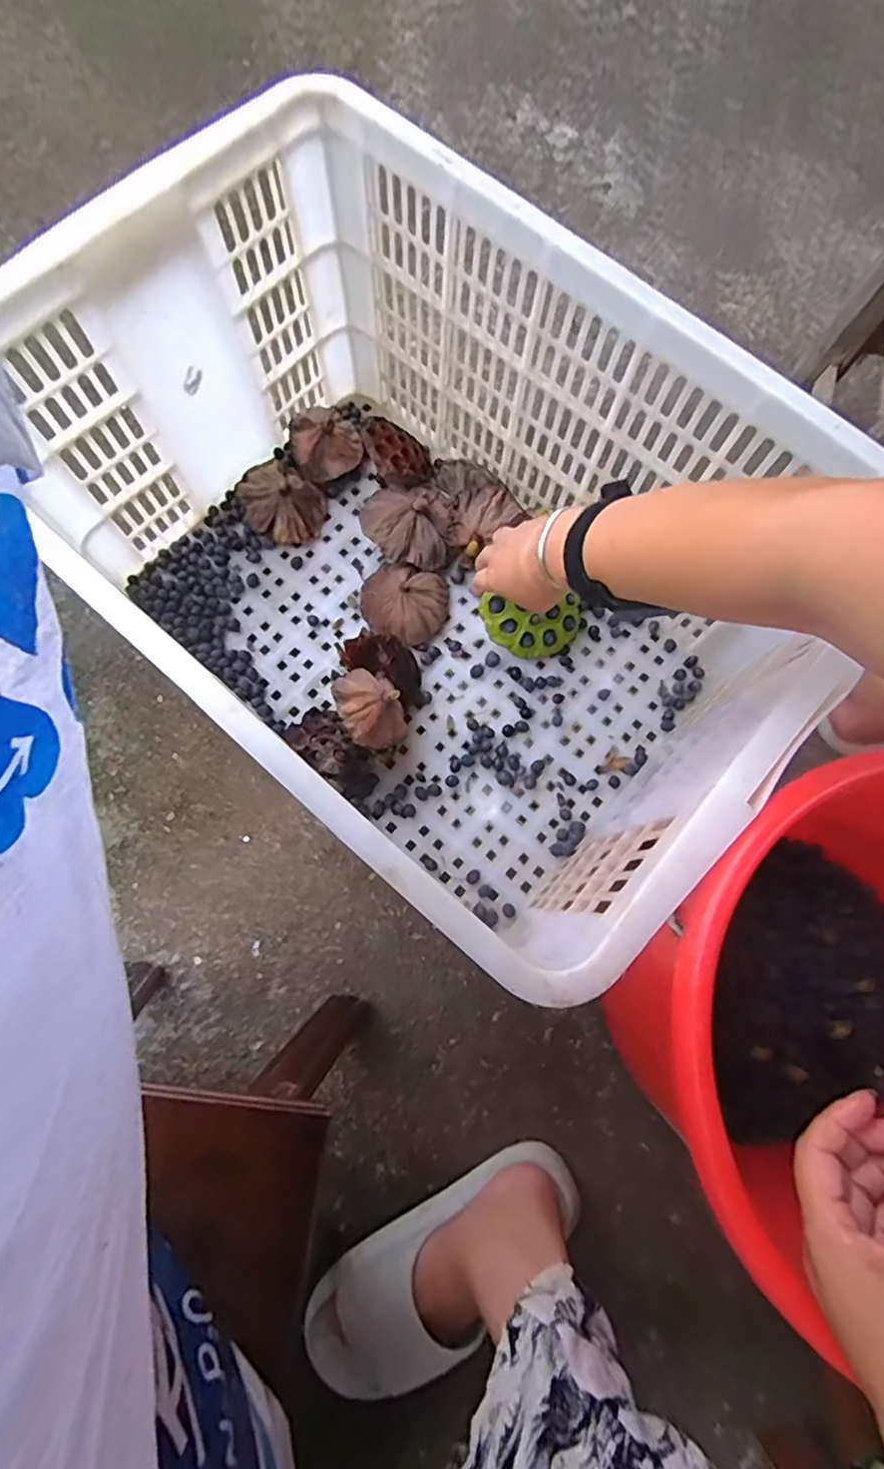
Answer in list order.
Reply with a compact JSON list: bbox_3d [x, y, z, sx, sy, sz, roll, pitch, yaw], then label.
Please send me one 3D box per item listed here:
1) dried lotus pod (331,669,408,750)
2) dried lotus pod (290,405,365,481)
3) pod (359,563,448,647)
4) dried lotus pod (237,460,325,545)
[{"bbox_3d":[-0.067,-0.026,0.568,0.056,0.046,0.079,-26,78,-6],"label":"dried lotus pod"},{"bbox_3d":[-0.134,-0.335,0.688,0.077,0.052,0.089,-27,76,-9],"label":"dried lotus pod"},{"bbox_3d":[-0.042,-0.140,0.652,0.096,0.038,0.092,7,74,0],"label":"pod"},{"bbox_3d":[-0.177,-0.261,0.672,0.085,0.056,0.087,0,74,-2],"label":"dried lotus pod"}]

